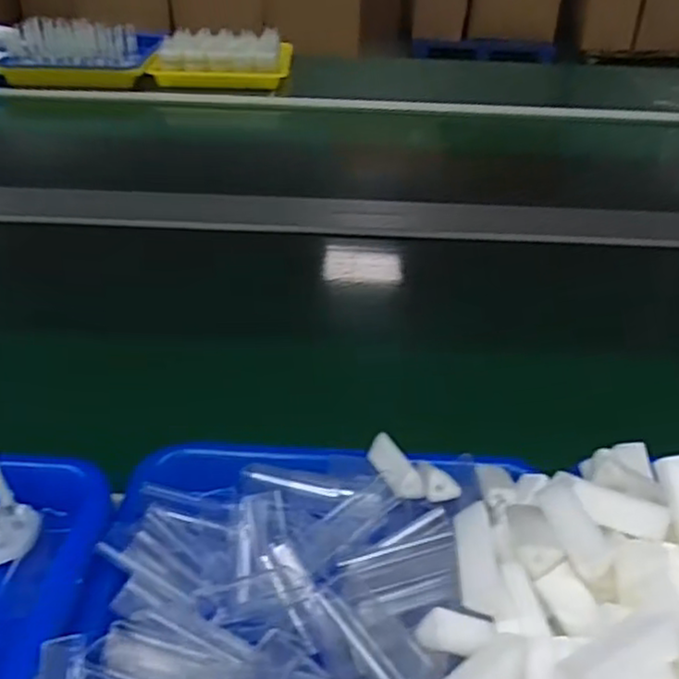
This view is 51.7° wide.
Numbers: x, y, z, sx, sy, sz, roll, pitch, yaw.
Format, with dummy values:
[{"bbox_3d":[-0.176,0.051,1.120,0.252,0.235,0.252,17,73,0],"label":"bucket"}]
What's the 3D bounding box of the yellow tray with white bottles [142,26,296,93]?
[{"bbox_3d":[-0.220,-0.541,1.335,0.264,0.070,0.203,-2,34,-6],"label":"yellow tray with white bottles"}]

